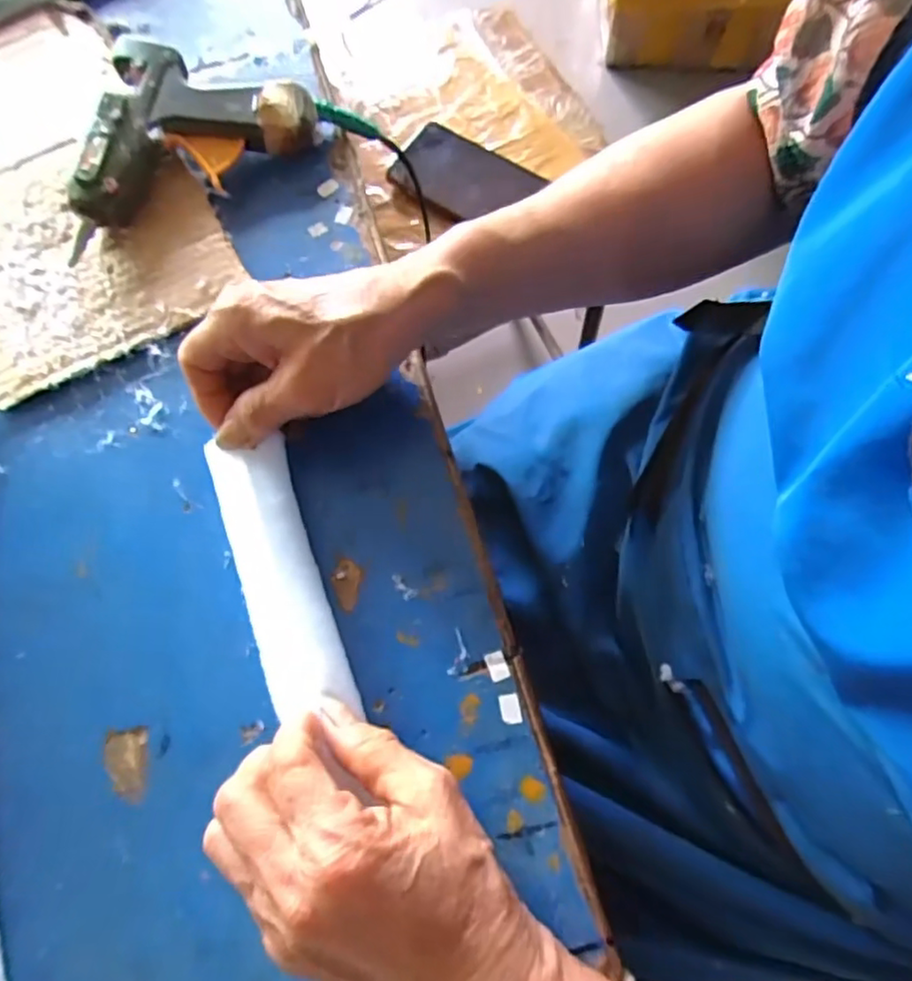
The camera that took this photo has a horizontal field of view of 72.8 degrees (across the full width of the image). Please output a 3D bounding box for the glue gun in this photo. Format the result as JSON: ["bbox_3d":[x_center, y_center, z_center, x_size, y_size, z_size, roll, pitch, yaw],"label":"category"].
[{"bbox_3d":[-0.162,-0.206,0.350,0.152,0.035,0.094,-28,74,-7],"label":"glue gun"}]

